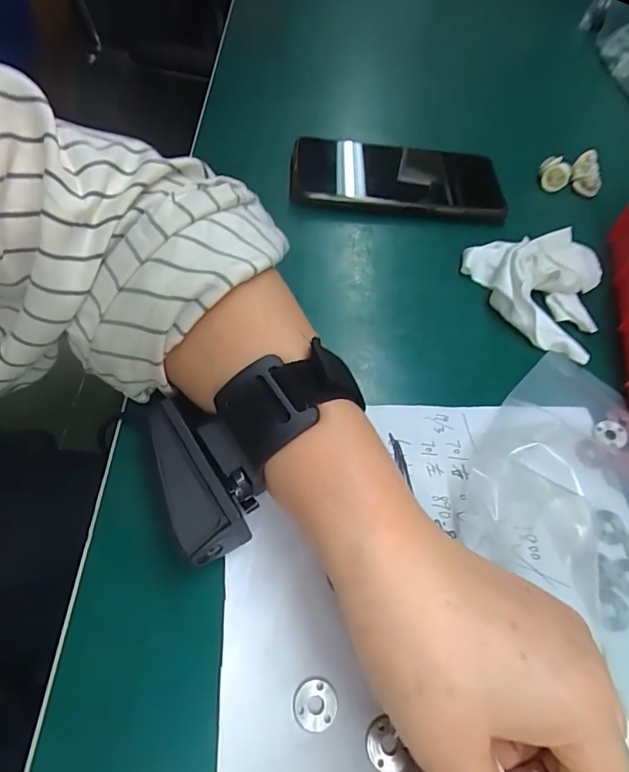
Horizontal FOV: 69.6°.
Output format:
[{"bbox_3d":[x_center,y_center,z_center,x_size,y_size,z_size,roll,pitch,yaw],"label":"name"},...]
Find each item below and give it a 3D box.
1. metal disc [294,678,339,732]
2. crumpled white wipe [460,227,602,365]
[{"bbox_3d":[0.001,0.126,0.178,0.017,0.004,0.017,3,57,-5],"label":"metal disc"},{"bbox_3d":[0.148,-0.073,0.308,0.091,0.023,0.092,25,58,9],"label":"crumpled white wipe"}]

